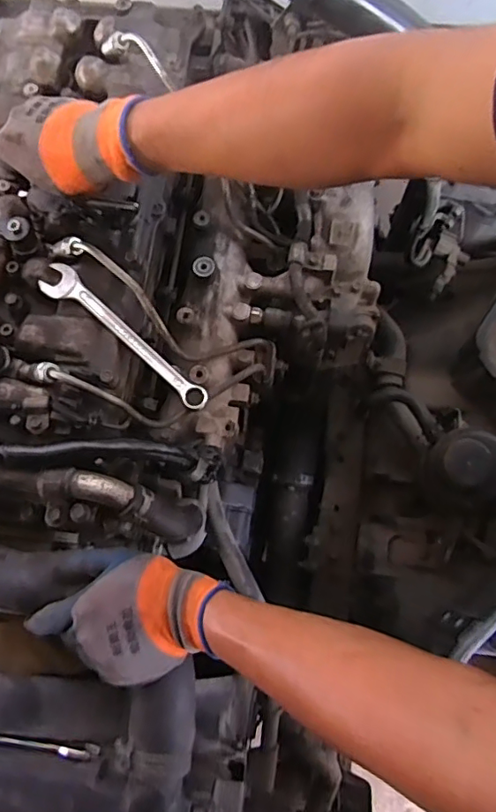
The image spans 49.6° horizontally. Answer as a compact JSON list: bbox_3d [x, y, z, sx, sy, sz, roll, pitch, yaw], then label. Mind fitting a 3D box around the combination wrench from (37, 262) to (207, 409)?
[{"bbox_3d":[-0.119,-0.066,0.525,0.196,0.008,0.032,41,79,-1],"label":"combination wrench"}]

